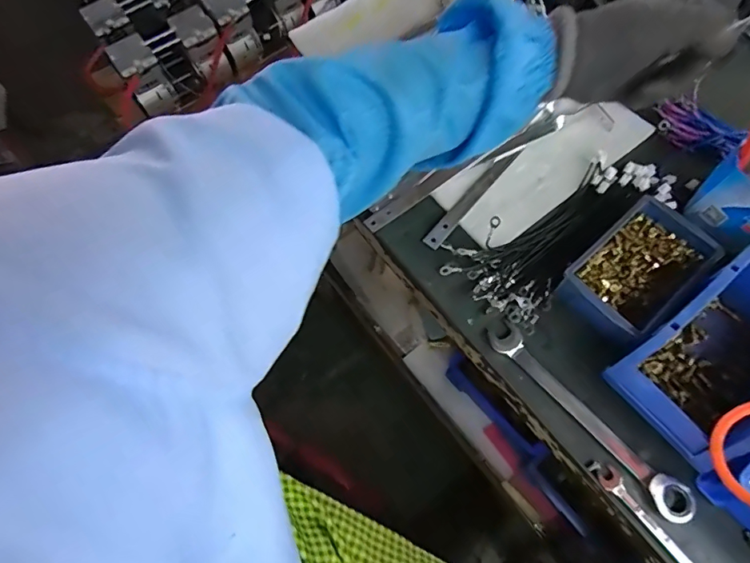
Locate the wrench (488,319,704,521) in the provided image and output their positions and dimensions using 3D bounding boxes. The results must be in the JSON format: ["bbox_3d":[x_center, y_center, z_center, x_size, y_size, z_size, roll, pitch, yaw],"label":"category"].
[{"bbox_3d":[0.201,0.128,0.436,0.034,0.013,0.229,-39,74,-13],"label":"wrench"}]

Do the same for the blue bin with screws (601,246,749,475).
[{"bbox_3d":[0.328,0.064,0.426,0.198,0.074,0.114,-35,73,-12],"label":"blue bin with screws"}]

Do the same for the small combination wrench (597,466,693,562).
[{"bbox_3d":[0.249,0.221,0.397,0.019,0.007,0.129,-36,73,-12],"label":"small combination wrench"}]

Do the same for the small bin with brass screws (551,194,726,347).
[{"bbox_3d":[0.267,-0.013,0.471,0.156,0.051,0.093,-39,73,-13],"label":"small bin with brass screws"}]

